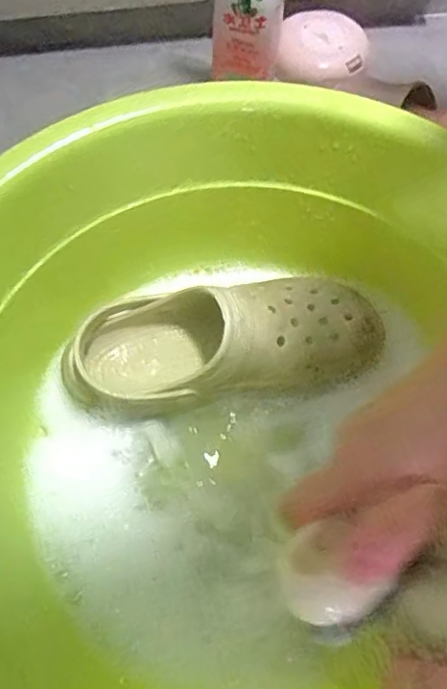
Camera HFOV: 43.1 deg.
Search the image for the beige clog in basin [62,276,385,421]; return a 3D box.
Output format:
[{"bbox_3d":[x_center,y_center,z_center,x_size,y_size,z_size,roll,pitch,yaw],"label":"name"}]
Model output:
[{"bbox_3d":[-0.004,-0.012,0.460,0.256,0.078,0.113,-11,65,-5],"label":"beige clog in basin"}]

